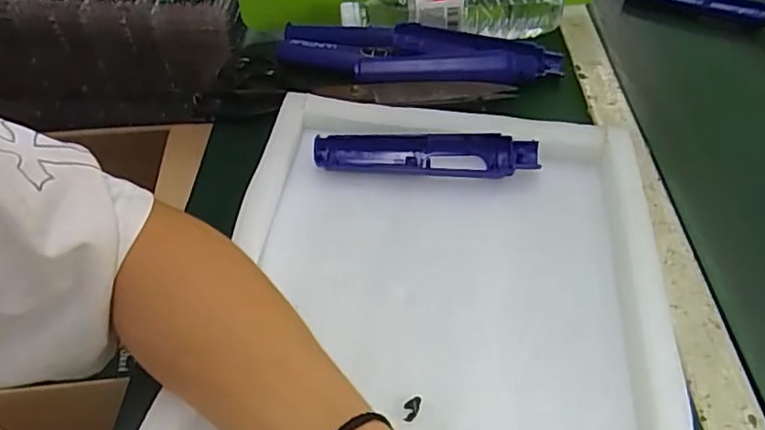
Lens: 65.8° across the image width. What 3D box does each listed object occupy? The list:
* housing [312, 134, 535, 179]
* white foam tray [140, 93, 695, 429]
[{"bbox_3d":[0.033,-0.045,0.464,0.169,0.023,0.033,2,47,2],"label":"housing"},{"bbox_3d":[0.035,0.059,0.385,0.287,0.050,0.347,7,48,6],"label":"white foam tray"}]

